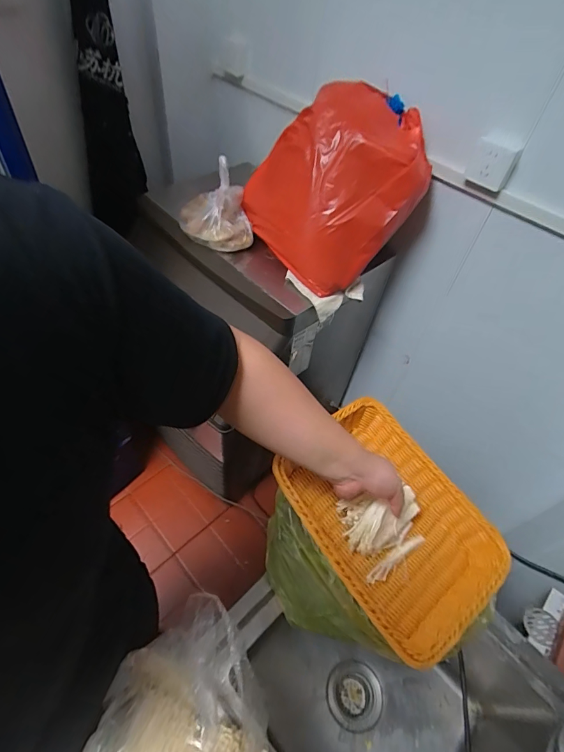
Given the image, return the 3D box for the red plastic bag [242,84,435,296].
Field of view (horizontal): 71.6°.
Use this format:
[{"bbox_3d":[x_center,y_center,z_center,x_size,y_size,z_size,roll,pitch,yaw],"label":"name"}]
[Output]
[{"bbox_3d":[0.137,-0.463,0.973,0.354,0.335,0.352,-27,60,-22],"label":"red plastic bag"}]

